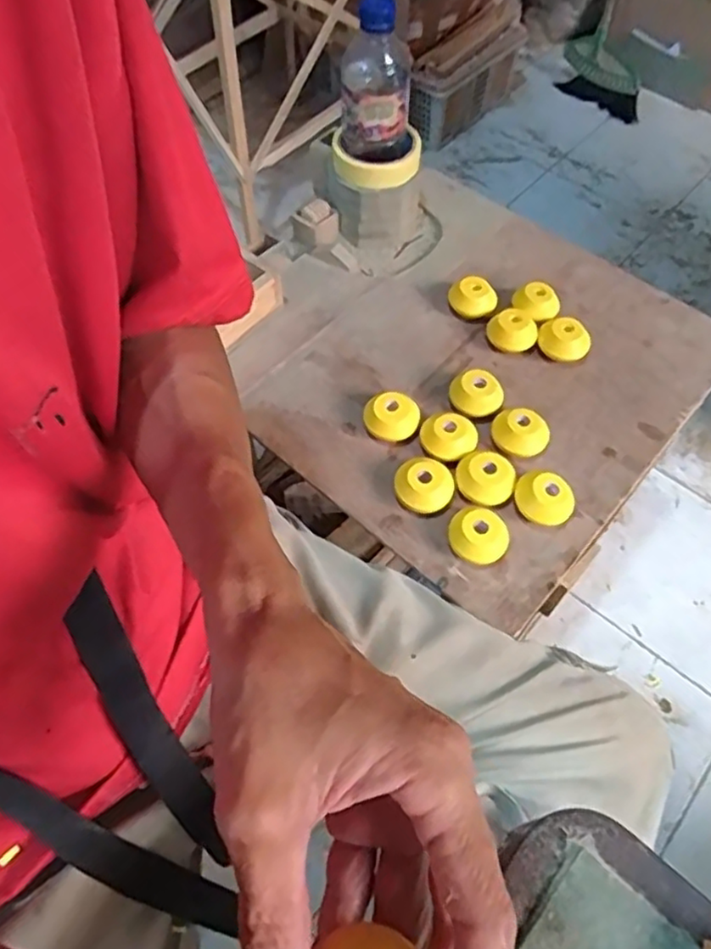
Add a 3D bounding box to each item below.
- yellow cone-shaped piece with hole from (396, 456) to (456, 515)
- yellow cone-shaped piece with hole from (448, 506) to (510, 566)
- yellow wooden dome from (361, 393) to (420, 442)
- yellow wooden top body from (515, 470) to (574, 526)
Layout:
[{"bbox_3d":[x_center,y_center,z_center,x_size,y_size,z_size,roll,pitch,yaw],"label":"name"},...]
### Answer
[{"bbox_3d":[0.058,0.012,0.555,0.049,0.028,0.045,0,59,0],"label":"yellow cone-shaped piece with hole"},{"bbox_3d":[0.100,0.051,0.533,0.047,0.031,0.045,0,59,0],"label":"yellow cone-shaped piece with hole"},{"bbox_3d":[0.033,-0.048,0.590,0.050,0.031,0.041,3,59,2],"label":"yellow wooden dome"},{"bbox_3d":[0.156,0.024,0.548,0.048,0.037,0.043,26,63,15],"label":"yellow wooden top body"}]

